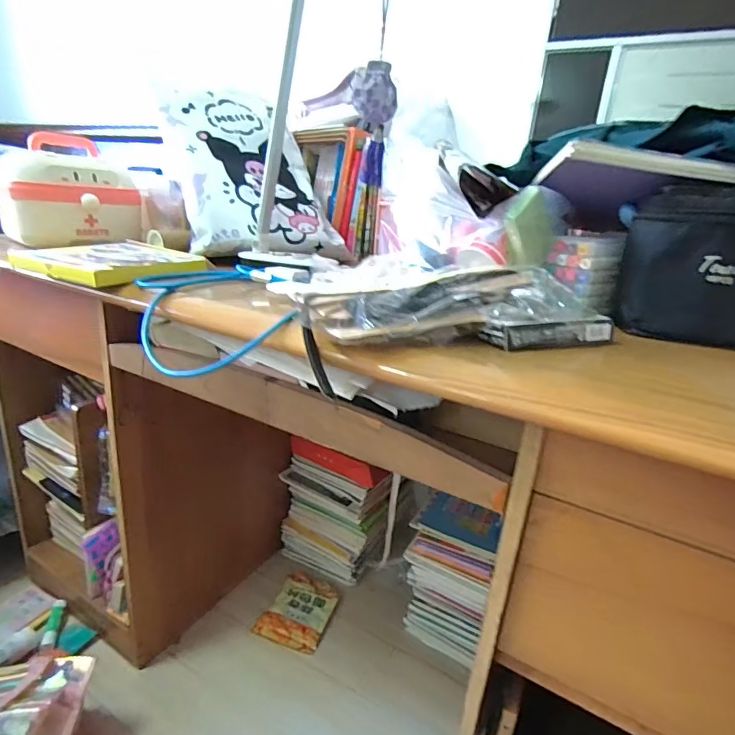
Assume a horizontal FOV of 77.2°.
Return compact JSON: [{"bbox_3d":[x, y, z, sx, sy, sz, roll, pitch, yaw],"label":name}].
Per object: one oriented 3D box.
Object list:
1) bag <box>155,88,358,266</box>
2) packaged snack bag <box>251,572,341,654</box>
[{"bbox_3d":[-0.221,-0.354,0.863,0.301,0.360,0.090,-12,-17,-43],"label":"bag"},{"bbox_3d":[-0.146,0.538,1.032,0.136,0.021,0.186,11,21,15],"label":"packaged snack bag"}]

